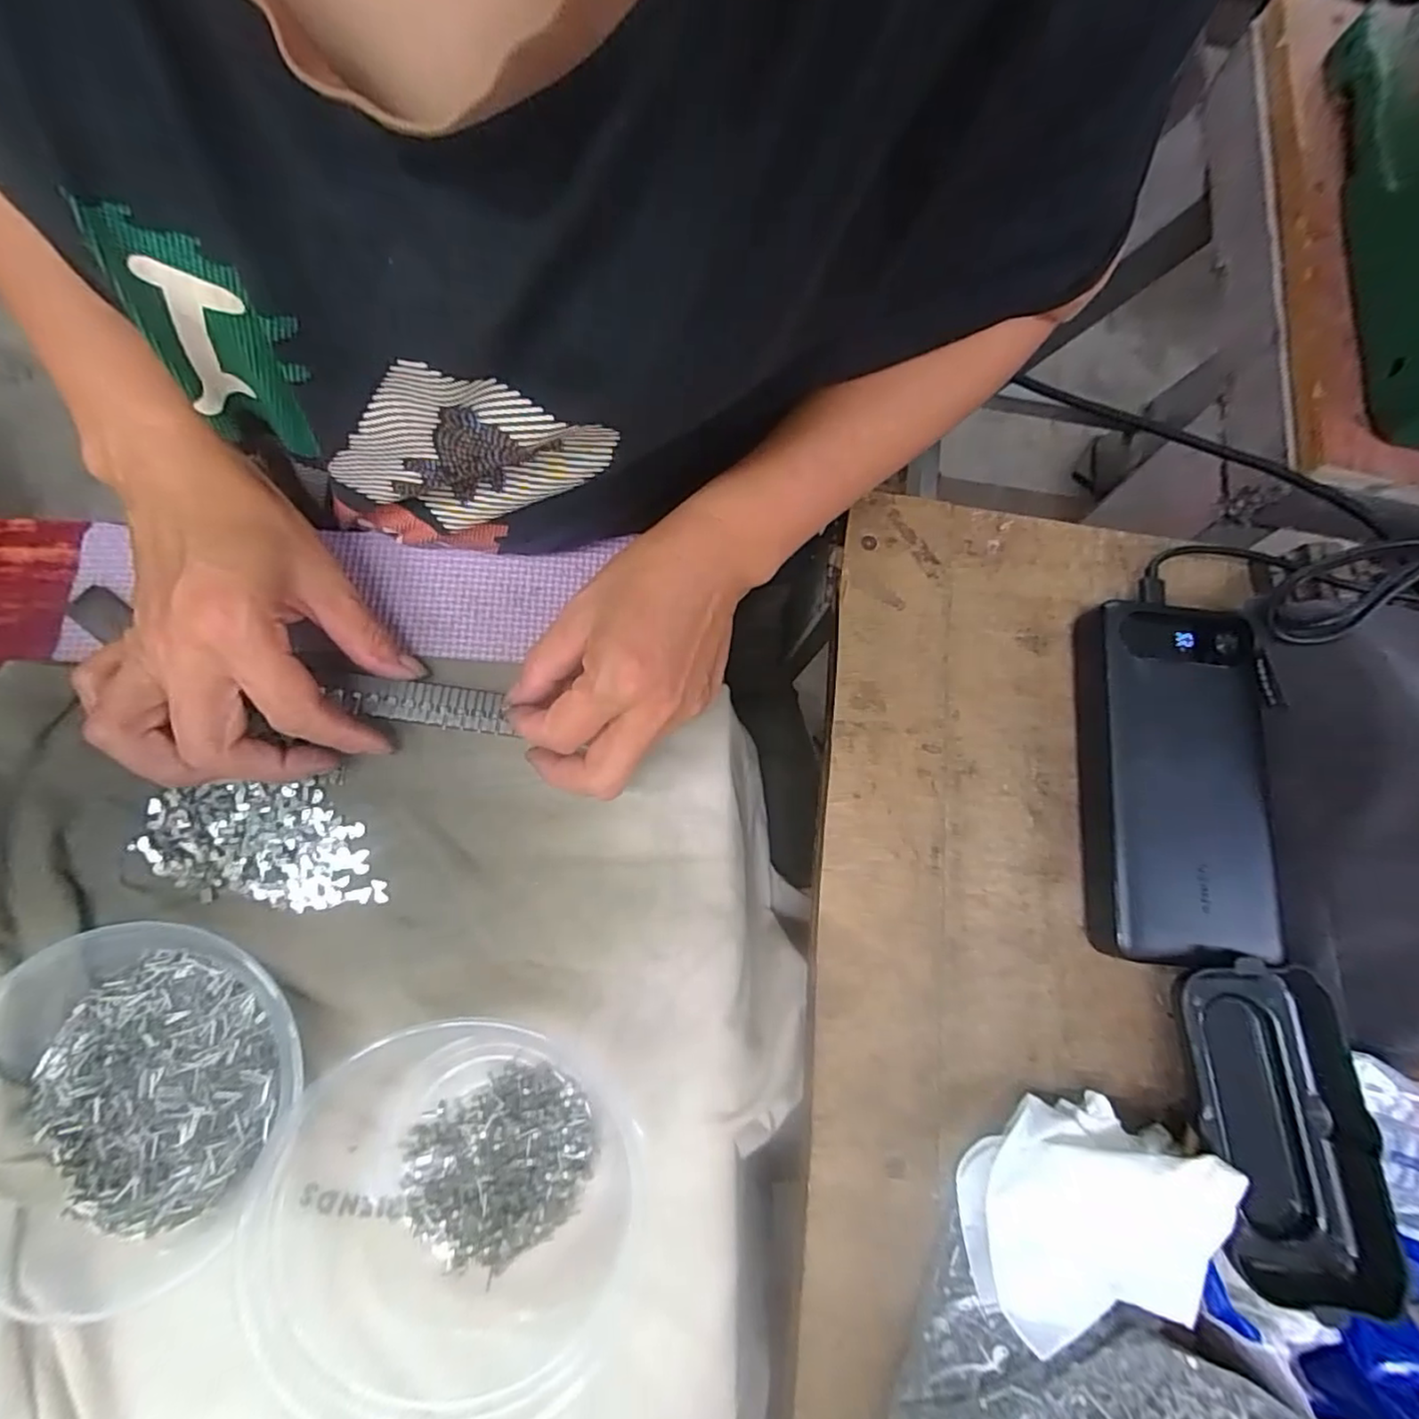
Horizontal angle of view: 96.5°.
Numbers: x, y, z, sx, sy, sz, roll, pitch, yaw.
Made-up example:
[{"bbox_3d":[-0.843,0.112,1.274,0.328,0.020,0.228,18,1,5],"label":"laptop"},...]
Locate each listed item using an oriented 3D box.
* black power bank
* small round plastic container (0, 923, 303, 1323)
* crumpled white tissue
[{"bbox_3d":[0.206,0.029,0.282,0.071,0.026,0.153,5,77,0],"label":"black power bank"},{"bbox_3d":[-0.227,0.158,0.234,0.127,0.033,0.137,0,77,-1],"label":"small round plastic container"},{"bbox_3d":[0.138,0.184,0.233,0.078,0.048,0.072,15,77,-1],"label":"crumpled white tissue"}]

